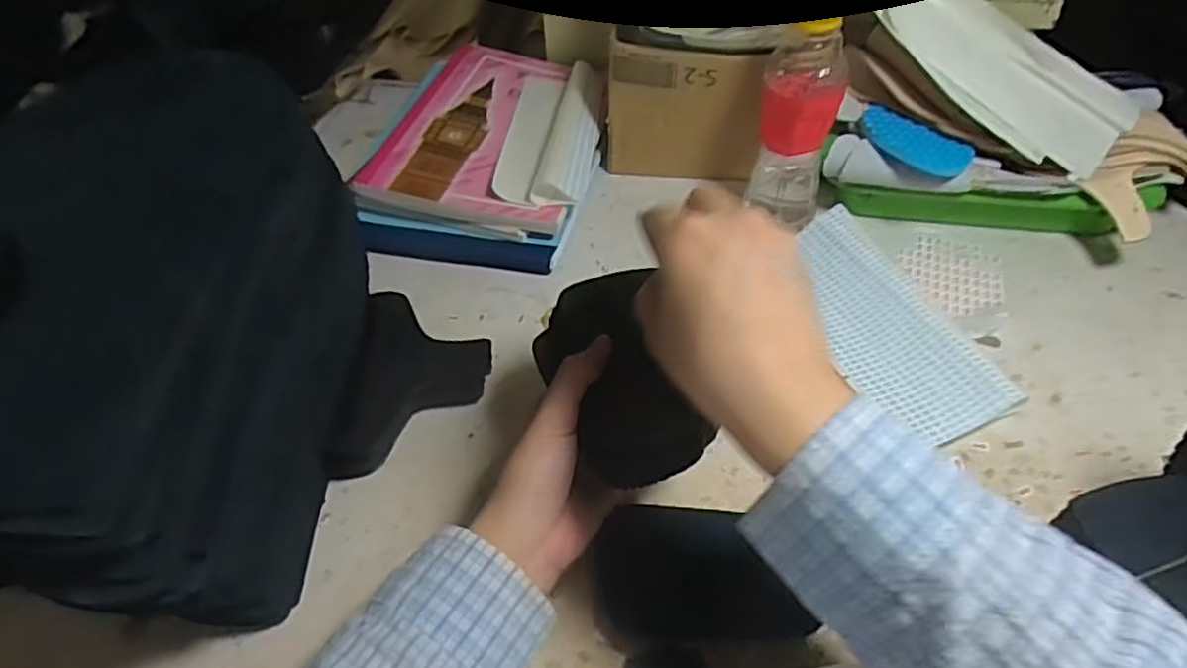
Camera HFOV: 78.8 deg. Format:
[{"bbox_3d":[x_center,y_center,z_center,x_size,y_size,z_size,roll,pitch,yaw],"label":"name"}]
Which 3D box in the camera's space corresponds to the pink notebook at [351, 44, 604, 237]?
[{"bbox_3d":[-0.079,-0.189,0.650,0.173,0.027,0.270,12,49,9],"label":"pink notebook"}]

